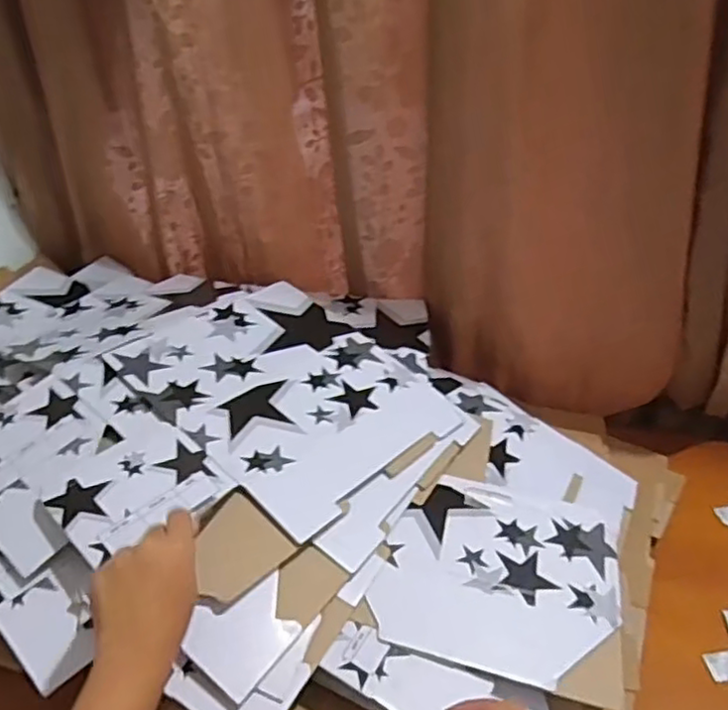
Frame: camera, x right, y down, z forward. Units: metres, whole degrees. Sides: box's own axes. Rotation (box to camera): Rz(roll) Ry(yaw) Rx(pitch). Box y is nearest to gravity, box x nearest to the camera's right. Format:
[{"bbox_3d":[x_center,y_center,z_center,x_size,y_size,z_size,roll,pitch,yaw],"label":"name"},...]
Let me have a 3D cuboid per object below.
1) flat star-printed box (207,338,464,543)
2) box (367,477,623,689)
[{"bbox_3d":[-0.044,0.065,0.733,0.203,0.013,0.272,37,44,25],"label":"flat star-printed box"},{"bbox_3d":[0.134,0.210,0.642,0.223,0.013,0.194,12,45,7],"label":"box"}]

